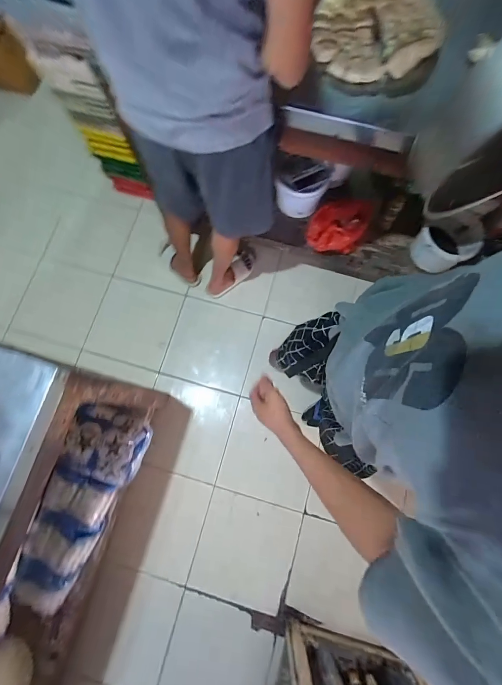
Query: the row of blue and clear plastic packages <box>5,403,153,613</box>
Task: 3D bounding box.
[{"bbox_3d":[-0.604,0.571,1.121,0.278,0.106,0.685,21,79,6],"label":"row of blue and clear plastic packages"}]

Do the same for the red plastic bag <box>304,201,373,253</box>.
[{"bbox_3d":[0.359,-0.477,1.310,0.244,0.135,0.161,-1,78,2],"label":"red plastic bag"}]

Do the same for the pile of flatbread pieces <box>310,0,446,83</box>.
[{"bbox_3d":[0.320,-0.810,0.804,0.338,0.033,0.290,-35,79,-6],"label":"pile of flatbread pieces"}]

